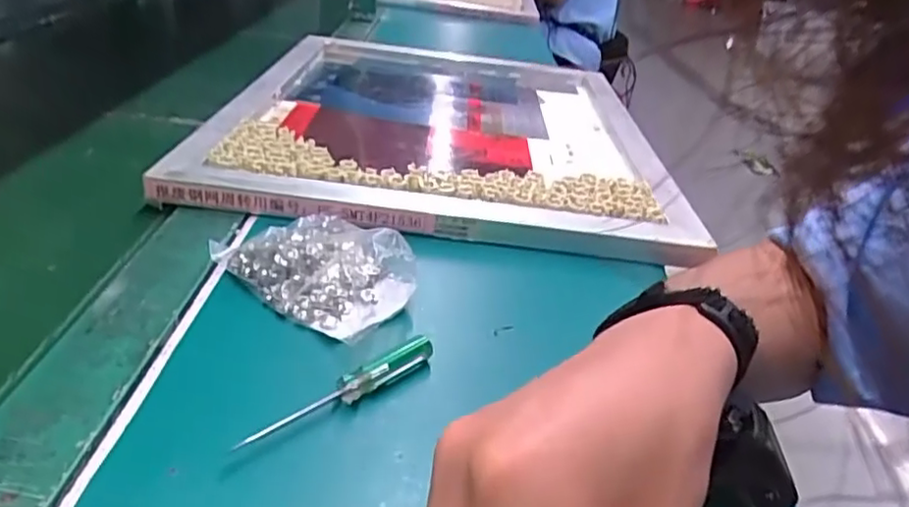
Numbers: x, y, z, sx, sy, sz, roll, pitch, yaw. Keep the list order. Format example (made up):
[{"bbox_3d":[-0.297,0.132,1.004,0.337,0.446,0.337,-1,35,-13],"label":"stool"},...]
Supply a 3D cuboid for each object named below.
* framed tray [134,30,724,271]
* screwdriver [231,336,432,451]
[{"bbox_3d":[-0.010,-0.144,0.690,0.422,0.031,0.497,6,29,-2],"label":"framed tray"},{"bbox_3d":[-0.053,0.065,0.316,0.110,0.016,0.012,-21,40,-41],"label":"screwdriver"}]

